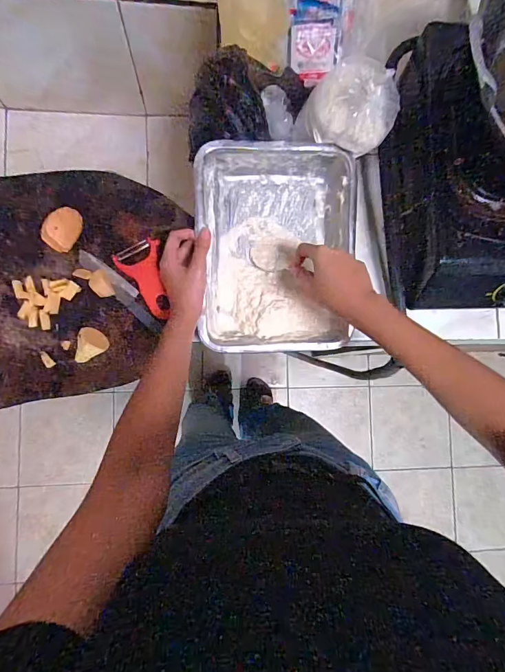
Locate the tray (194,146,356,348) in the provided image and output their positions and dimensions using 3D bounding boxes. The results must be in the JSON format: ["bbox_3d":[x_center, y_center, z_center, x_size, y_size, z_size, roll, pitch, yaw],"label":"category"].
[{"bbox_3d":[0.032,-0.117,0.540,0.213,0.075,0.272,-1,86,-7],"label":"tray"}]

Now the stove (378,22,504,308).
[{"bbox_3d":[0.502,-0.218,0.553,0.603,0.113,0.344,1,86,-7],"label":"stove"}]

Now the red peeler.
[{"bbox_3d":[-0.141,-0.078,0.534,0.061,0.010,0.108,-27,89,-8],"label":"red peeler"}]

